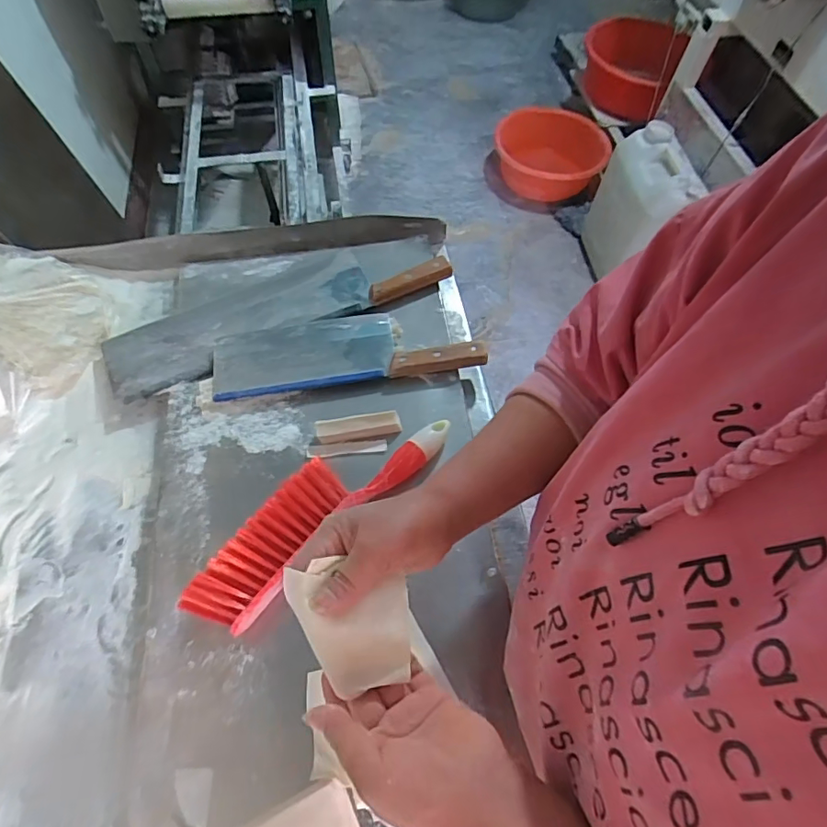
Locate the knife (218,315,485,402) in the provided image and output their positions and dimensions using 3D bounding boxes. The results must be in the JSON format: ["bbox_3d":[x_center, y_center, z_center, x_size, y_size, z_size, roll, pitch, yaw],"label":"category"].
[{"bbox_3d":[-0.081,-0.083,0.644,0.323,0.016,0.100,-9,62,-6],"label":"knife"}]

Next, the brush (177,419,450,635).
[{"bbox_3d":[-0.092,0.092,0.531,0.083,0.048,0.300,41,68,19],"label":"brush"}]

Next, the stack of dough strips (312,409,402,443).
[{"bbox_3d":[-0.063,0.015,0.589,0.094,0.027,0.020,-9,62,-6],"label":"stack of dough strips"}]

